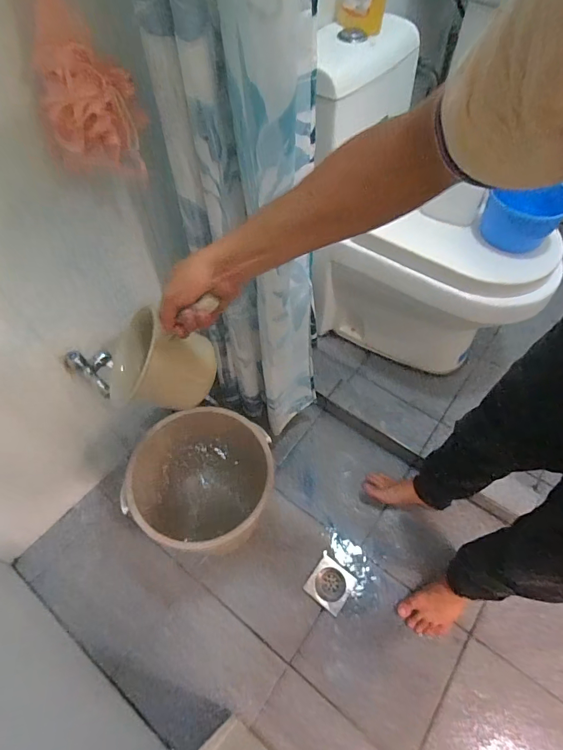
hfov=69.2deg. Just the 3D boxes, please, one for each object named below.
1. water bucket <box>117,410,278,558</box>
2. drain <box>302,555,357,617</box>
[{"bbox_3d":[-0.172,0.257,0.928,0.252,0.272,0.288,1,56,2],"label":"water bucket"},{"bbox_3d":[0.116,0.497,0.969,0.095,0.009,0.095,32,63,21],"label":"drain"}]

